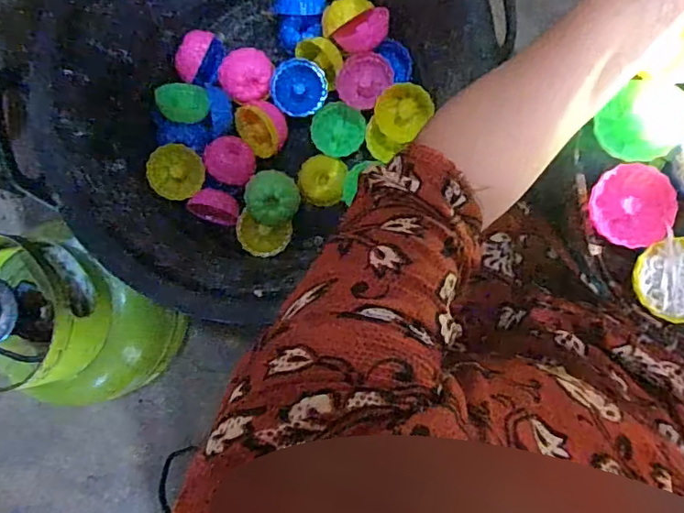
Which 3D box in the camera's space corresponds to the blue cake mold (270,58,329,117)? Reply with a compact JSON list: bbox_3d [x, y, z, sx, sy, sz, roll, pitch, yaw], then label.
[{"bbox_3d":[-0.049,-0.194,0.598,0.061,0.031,0.061,-1,114,-3],"label":"blue cake mold"}]

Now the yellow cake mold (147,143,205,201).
[{"bbox_3d":[-0.189,-0.096,0.592,0.059,0.030,0.060,24,100,-23],"label":"yellow cake mold"}]

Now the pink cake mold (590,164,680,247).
[{"bbox_3d":[0.221,-0.038,0.400,0.058,0.020,0.061,0,88,6],"label":"pink cake mold"}]

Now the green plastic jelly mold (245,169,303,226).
[{"bbox_3d":[-0.077,-0.066,0.573,0.056,0.034,0.058,-44,84,3],"label":"green plastic jelly mold"}]

